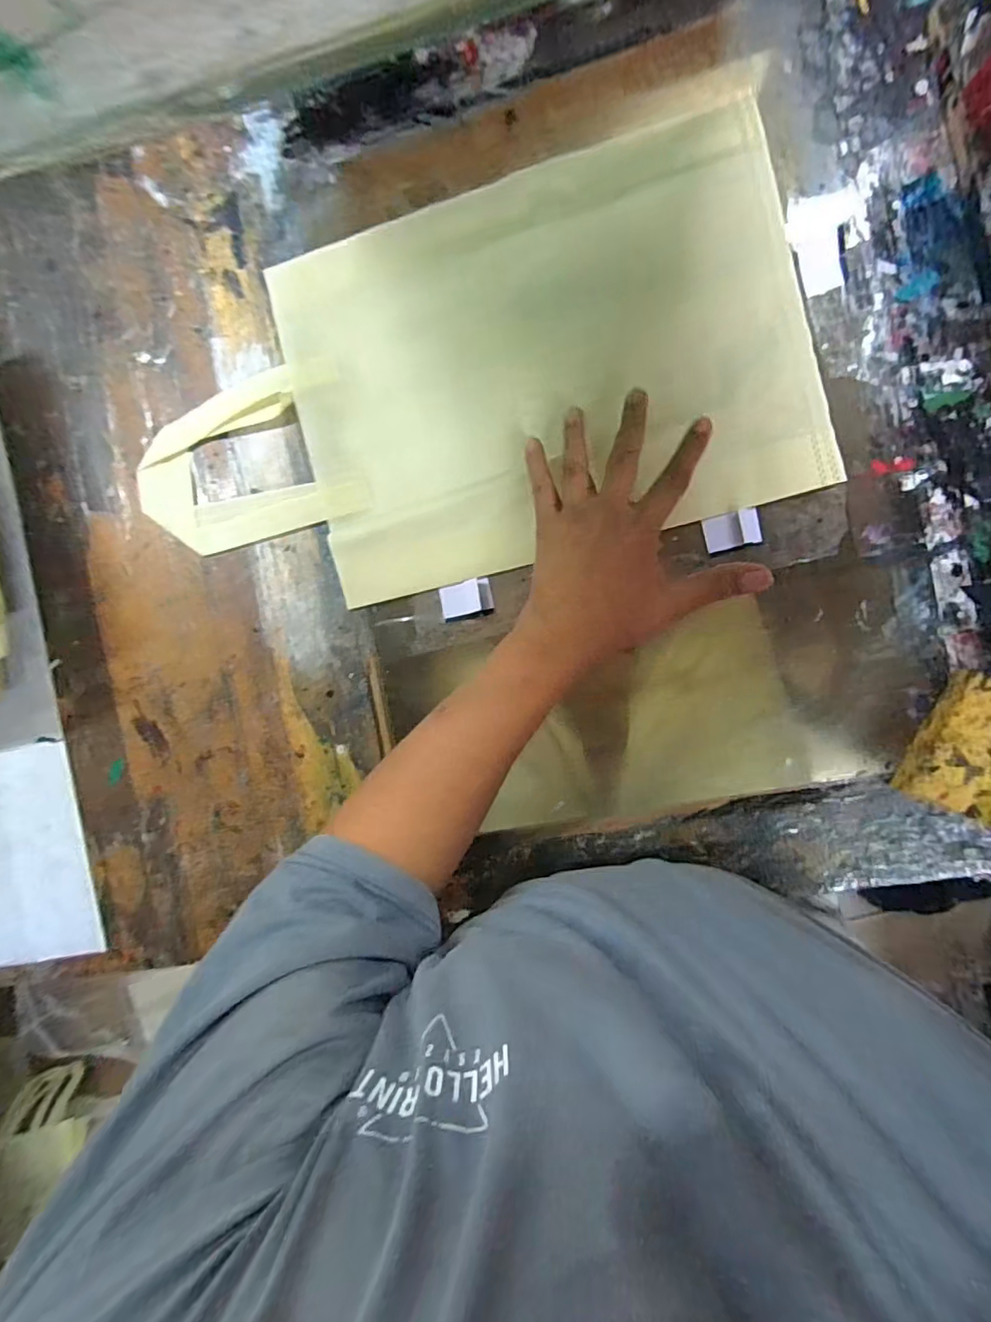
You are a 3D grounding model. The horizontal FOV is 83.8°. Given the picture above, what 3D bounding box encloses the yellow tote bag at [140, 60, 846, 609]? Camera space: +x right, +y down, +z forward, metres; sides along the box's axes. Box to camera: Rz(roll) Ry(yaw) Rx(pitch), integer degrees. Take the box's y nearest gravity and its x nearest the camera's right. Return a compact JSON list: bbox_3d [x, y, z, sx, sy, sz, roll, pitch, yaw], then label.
[{"bbox_3d":[-0.036,-0.215,0.445,0.532,0.019,0.293,-14,90,11],"label":"yellow tote bag"}]

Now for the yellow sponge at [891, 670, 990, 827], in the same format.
[{"bbox_3d":[0.330,0.061,0.381,0.074,0.044,0.095,22,94,7],"label":"yellow sponge"}]

